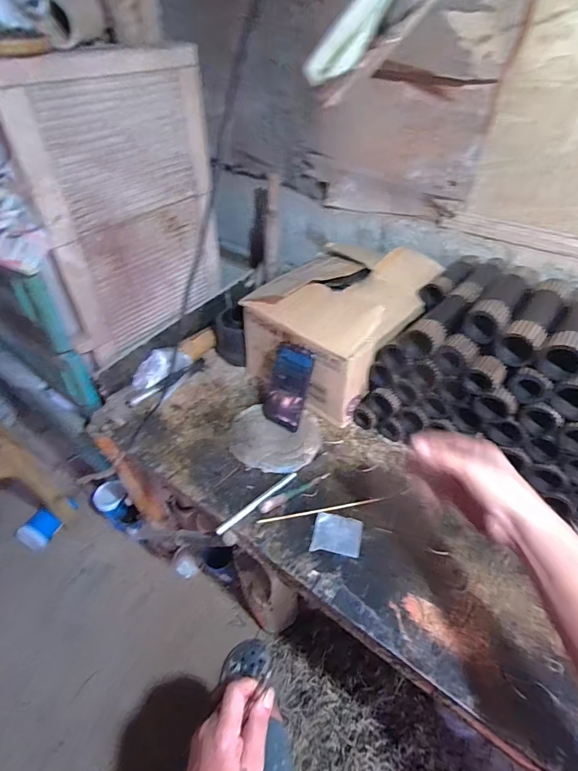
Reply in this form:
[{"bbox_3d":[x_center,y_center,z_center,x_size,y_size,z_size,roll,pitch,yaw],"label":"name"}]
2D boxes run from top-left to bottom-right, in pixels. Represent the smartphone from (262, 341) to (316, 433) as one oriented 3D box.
[{"bbox_3d":[-0.004,0.000,0.750,0.084,0.161,0.016,27,26,26],"label":"smartphone"}]

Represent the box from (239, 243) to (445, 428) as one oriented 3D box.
[{"bbox_3d":[0.121,-0.141,0.866,0.276,0.200,0.370,27,48,27],"label":"box"}]

